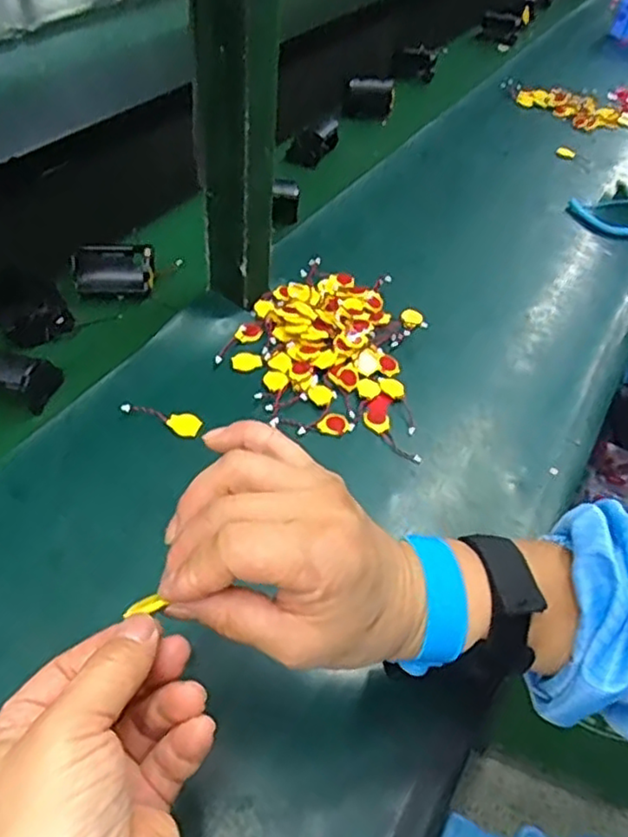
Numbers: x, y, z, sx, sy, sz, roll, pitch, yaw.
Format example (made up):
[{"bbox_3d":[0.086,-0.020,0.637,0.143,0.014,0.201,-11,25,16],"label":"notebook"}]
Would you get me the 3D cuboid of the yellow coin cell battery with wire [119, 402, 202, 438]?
[{"bbox_3d":[-0.115,-0.002,0.502,0.061,0.008,0.020,17,46,10],"label":"yellow coin cell battery with wire"}]

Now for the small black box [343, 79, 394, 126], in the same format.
[{"bbox_3d":[0.080,-0.460,0.946,0.071,0.046,0.023,3,46,-4],"label":"small black box"}]

